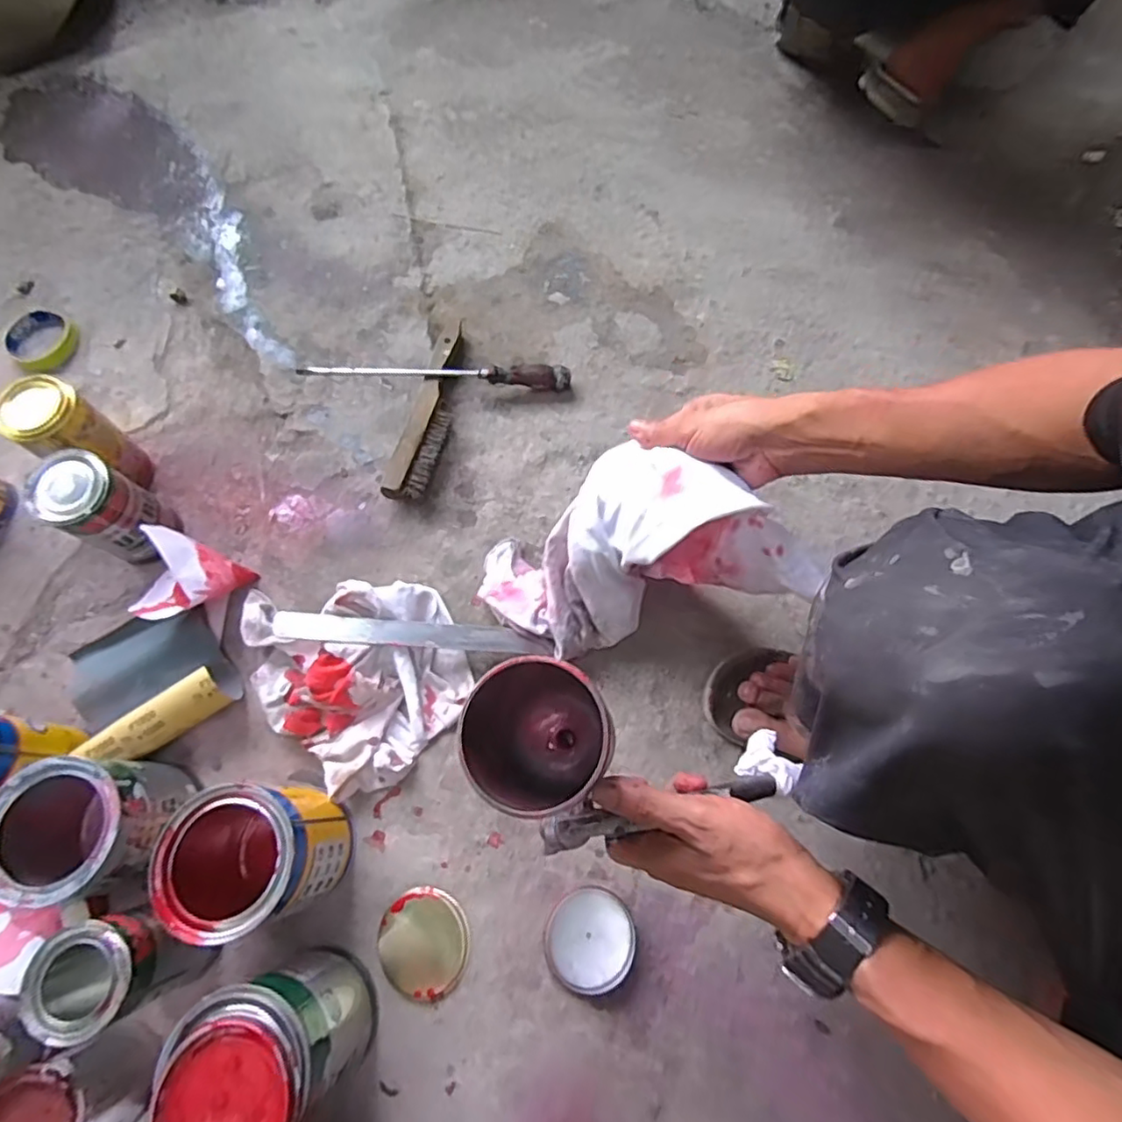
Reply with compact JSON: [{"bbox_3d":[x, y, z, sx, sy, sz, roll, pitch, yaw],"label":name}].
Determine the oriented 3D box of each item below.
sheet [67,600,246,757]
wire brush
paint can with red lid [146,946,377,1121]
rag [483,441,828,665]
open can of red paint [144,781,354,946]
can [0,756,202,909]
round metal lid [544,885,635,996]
[{"bbox_3d":[-0.417,0.114,0.602,0.143,0.055,0.149,-30,74,-11],"label":"sheet"},{"bbox_3d":[-0.151,-0.182,0.719,0.049,0.042,0.255,11,71,2],"label":"wire brush"},{"bbox_3d":[-0.215,0.360,0.446,0.107,0.123,0.106,1,72,-2],"label":"paint can with red lid"},{"bbox_3d":[0.063,-0.012,0.551,0.269,0.188,0.144,-9,72,-5],"label":"rag"},{"bbox_3d":[-0.253,0.241,0.507,0.112,0.122,0.104,1,72,-2],"label":"open can of red paint"},{"bbox_3d":[-0.394,0.227,0.524,0.113,0.134,0.106,0,71,-1],"label":"can"},{"bbox_3d":[0.026,0.331,0.531,0.075,0.014,0.076,0,69,1],"label":"round metal lid"}]

